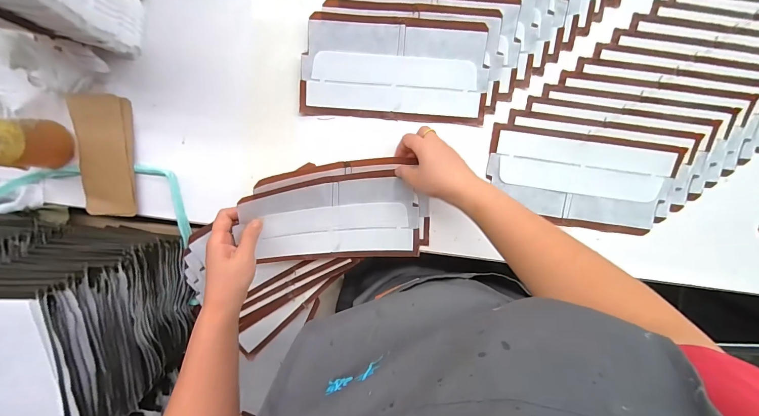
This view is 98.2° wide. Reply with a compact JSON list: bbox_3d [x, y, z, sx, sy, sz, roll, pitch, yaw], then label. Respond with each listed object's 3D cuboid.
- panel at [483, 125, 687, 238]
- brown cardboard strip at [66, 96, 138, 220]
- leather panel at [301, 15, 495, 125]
[{"bbox_3d":[0.268,-0.038,0.448,0.238,0.009,0.120,8,101,2],"label":"panel"},{"bbox_3d":[-0.381,-0.070,0.457,0.073,0.017,0.163,1,99,1],"label":"brown cardboard strip"},{"bbox_3d":[0.021,-0.181,0.433,0.239,0.008,0.122,4,105,0],"label":"leather panel"}]

